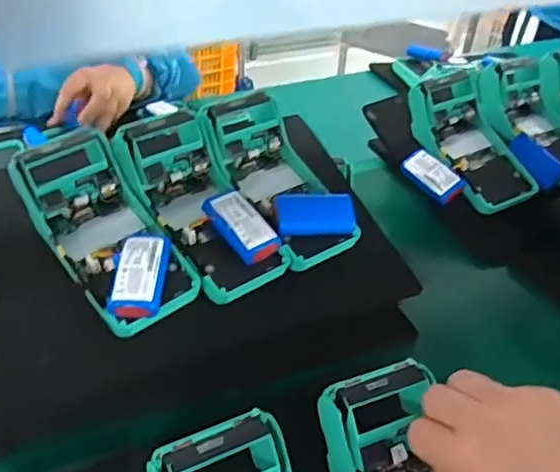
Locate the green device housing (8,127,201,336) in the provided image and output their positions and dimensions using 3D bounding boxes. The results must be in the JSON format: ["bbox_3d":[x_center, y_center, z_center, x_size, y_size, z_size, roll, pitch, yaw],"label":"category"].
[{"bbox_3d":[-0.140,0.000,0.470,0.086,0.051,0.170,-25,70,-35],"label":"green device housing"}]

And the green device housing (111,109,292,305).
[{"bbox_3d":[-0.068,-0.028,0.498,0.083,0.056,0.176,-19,68,-30],"label":"green device housing"}]

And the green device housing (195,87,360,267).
[{"bbox_3d":[-0.006,-0.051,0.538,0.087,0.054,0.177,-19,70,-30],"label":"green device housing"}]

